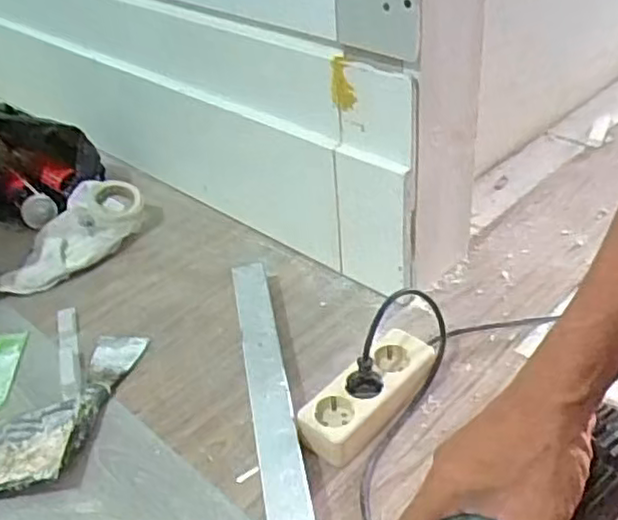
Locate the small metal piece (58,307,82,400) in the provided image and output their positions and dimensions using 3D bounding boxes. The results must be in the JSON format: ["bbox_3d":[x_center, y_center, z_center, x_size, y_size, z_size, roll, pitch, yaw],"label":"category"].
[{"bbox_3d":[-0.267,0.103,0.766,0.022,0.009,0.156,-15,38,-12],"label":"small metal piece"}]

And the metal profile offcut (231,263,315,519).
[{"bbox_3d":[-0.033,0.154,0.655,0.039,0.054,0.437,-9,37,-5],"label":"metal profile offcut"}]

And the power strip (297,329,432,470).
[{"bbox_3d":[0.061,0.134,0.673,0.150,0.049,0.060,-33,45,-32],"label":"power strip"}]

